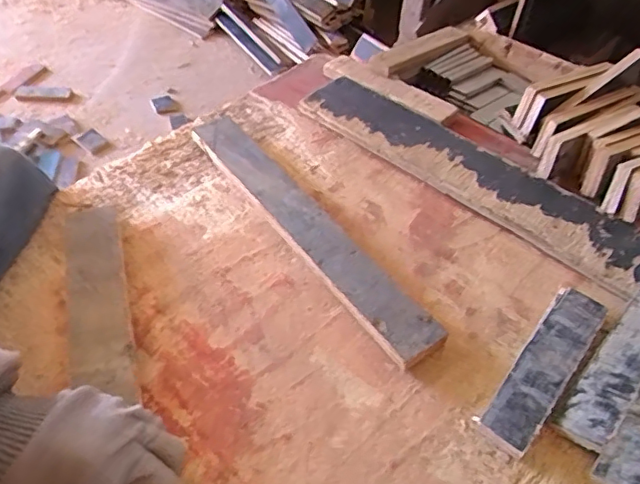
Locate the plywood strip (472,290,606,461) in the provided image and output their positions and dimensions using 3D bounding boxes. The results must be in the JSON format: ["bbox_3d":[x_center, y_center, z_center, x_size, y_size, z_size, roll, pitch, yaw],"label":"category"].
[{"bbox_3d":[0.183,0.100,0.458,0.041,0.017,0.161,32,56,25],"label":"plywood strip"}]

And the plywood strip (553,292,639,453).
[{"bbox_3d":[0.242,0.092,0.443,0.162,0.007,0.043,-42,32,-23],"label":"plywood strip"}]

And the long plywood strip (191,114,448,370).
[{"bbox_3d":[-0.022,-0.026,0.559,0.050,0.015,0.371,-34,56,-16],"label":"long plywood strip"}]

